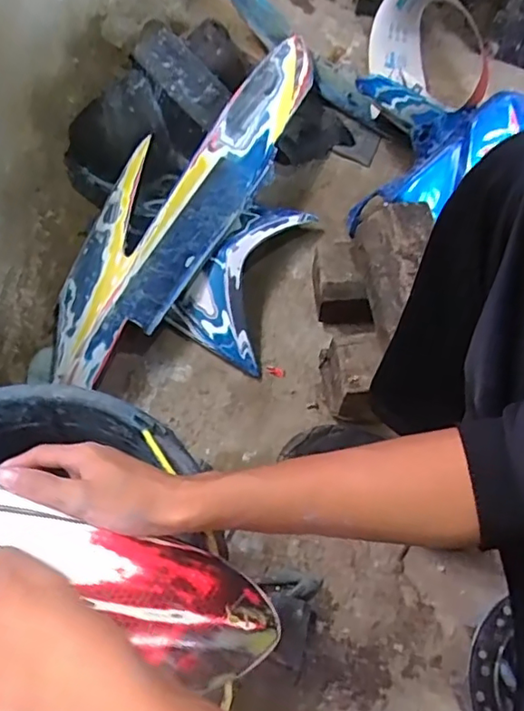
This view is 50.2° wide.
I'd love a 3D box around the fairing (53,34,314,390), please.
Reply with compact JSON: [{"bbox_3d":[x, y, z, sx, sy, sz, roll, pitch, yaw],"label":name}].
[{"bbox_3d":[-0.106,-0.246,0.803,0.169,0.096,0.688,29,65,11],"label":"fairing"}]

